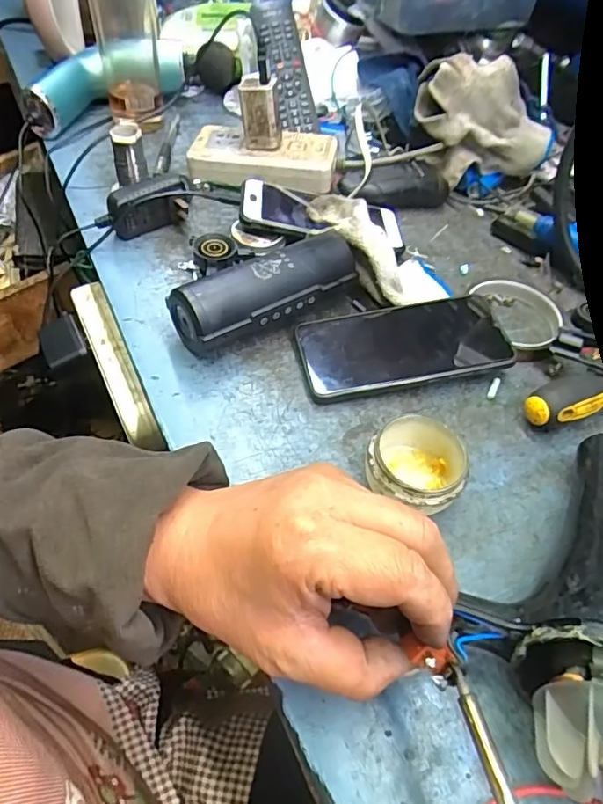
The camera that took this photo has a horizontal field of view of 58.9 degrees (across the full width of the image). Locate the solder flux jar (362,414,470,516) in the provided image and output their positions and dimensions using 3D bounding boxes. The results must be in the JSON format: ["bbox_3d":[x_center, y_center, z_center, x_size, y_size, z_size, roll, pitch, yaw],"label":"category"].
[{"bbox_3d":[0.072,0.044,0.347,0.060,0.040,0.058,3,52,-4],"label":"solder flux jar"}]

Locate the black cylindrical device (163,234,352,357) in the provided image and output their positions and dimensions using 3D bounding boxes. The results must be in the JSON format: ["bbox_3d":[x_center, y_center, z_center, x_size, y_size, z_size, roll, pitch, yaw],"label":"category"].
[{"bbox_3d":[-0.025,-0.085,0.424,0.152,0.051,0.054,-24,58,-24],"label":"black cylindrical device"}]

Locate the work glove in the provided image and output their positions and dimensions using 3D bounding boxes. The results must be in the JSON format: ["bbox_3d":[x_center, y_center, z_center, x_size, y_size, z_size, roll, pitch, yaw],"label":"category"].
[{"bbox_3d":[0.190,-0.288,0.559,0.139,0.113,0.070,-3,52,-9],"label":"work glove"}]

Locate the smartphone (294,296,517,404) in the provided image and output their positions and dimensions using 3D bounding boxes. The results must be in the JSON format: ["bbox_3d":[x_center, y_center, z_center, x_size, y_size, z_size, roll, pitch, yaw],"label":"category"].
[{"bbox_3d":[0.081,-0.044,0.422,0.160,0.013,0.078,-9,53,-8],"label":"smartphone"}]

